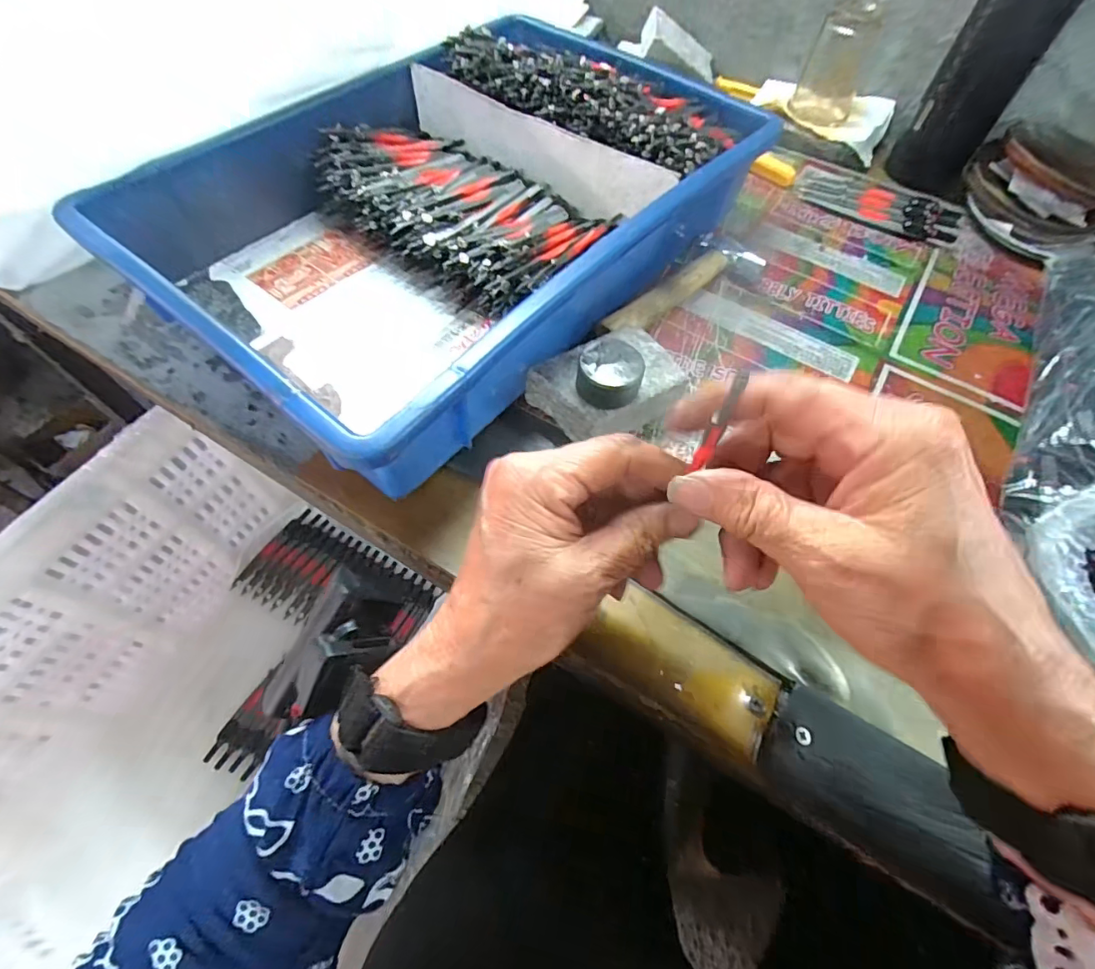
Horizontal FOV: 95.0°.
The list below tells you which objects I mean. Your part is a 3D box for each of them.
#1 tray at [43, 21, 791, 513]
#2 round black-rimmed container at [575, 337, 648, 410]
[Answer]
[{"bbox_3d":[-0.060,-0.207,0.369,0.280,0.084,0.416,36,65,16],"label":"tray"},{"bbox_3d":[0.037,-0.066,0.298,0.036,0.023,0.038,1,61,-2],"label":"round black-rimmed container"}]

